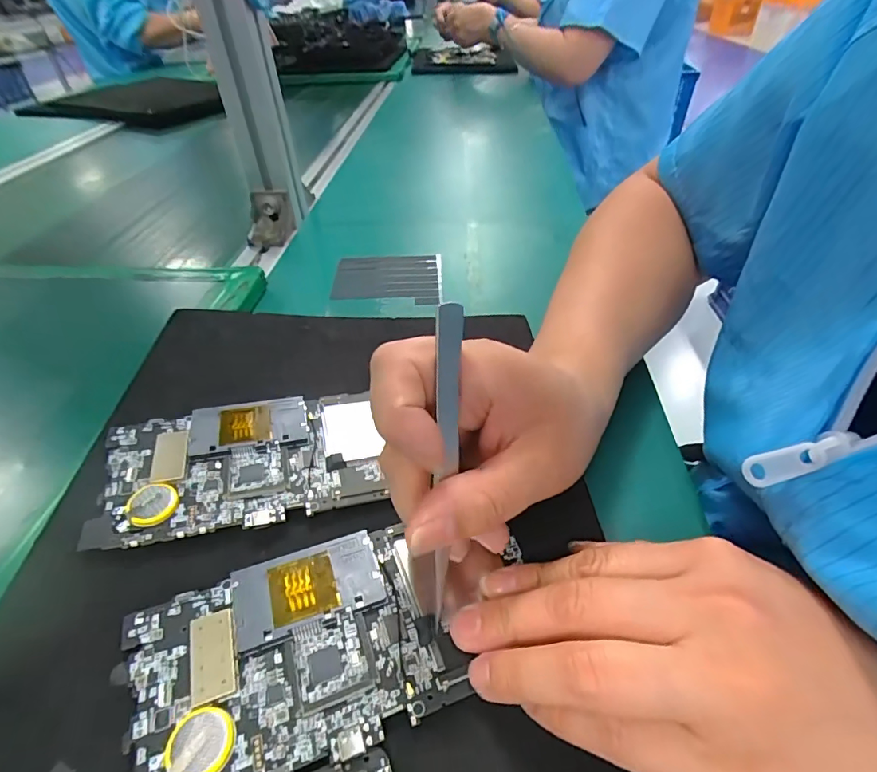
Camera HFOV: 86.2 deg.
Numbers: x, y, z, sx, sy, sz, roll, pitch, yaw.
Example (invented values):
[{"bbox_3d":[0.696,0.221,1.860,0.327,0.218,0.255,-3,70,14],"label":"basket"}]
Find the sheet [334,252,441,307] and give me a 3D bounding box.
[{"bbox_3d":[-0.044,-0.095,0.414,0.093,0.004,0.080,-2,44,0],"label":"sheet"}]

